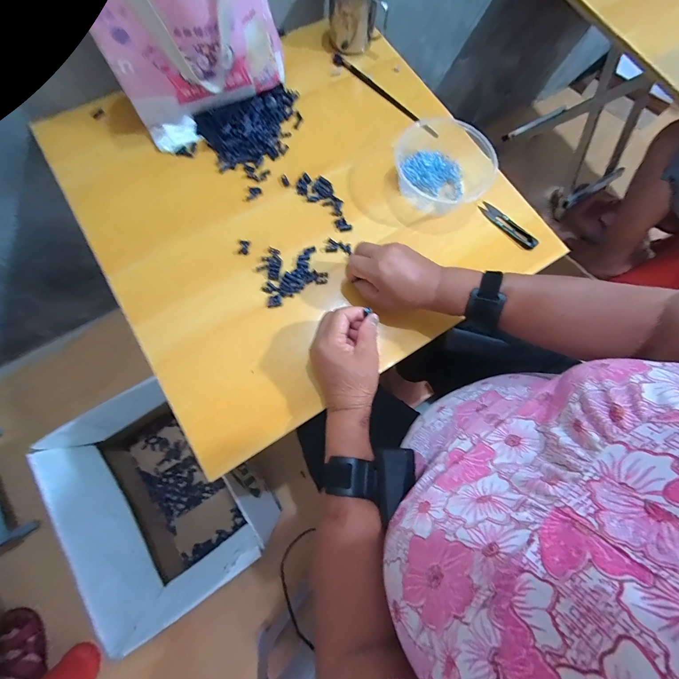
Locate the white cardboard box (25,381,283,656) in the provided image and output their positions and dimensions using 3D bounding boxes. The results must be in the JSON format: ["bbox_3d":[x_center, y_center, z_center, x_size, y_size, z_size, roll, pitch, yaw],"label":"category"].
[{"bbox_3d":[-0.369,0.318,0.677,0.285,0.281,0.414,-37,80,-11],"label":"white cardboard box"}]

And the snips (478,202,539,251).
[{"bbox_3d":[0.259,-0.175,0.467,0.099,0.010,0.026,43,78,8],"label":"snips"}]

